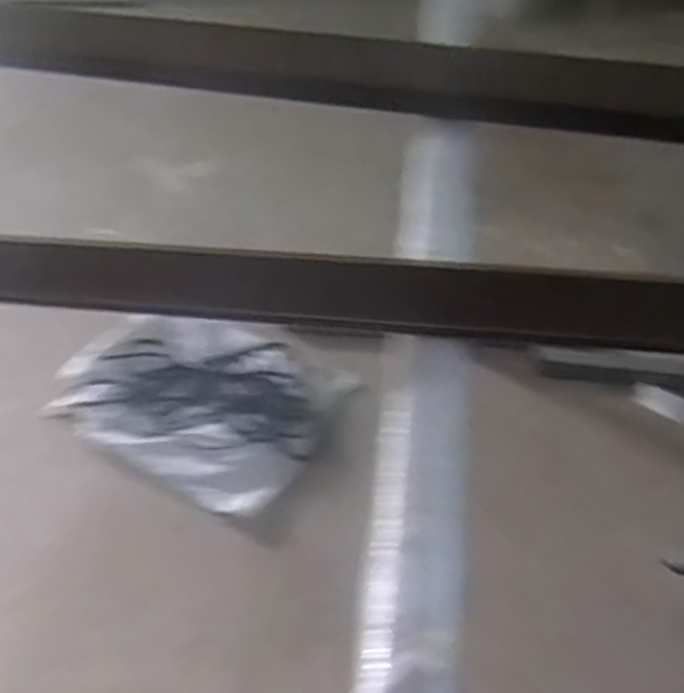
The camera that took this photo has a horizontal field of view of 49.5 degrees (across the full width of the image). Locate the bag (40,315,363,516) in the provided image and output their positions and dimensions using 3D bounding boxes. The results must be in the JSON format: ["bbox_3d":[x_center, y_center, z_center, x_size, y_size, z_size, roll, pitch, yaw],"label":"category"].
[{"bbox_3d":[-0.338,0.109,1.789,0.635,0.081,0.469,26,53,23],"label":"bag"}]

